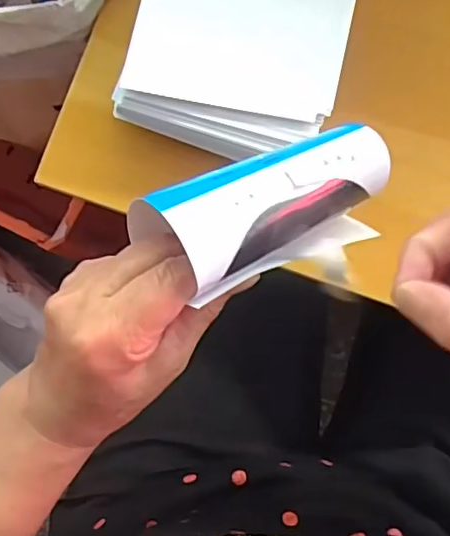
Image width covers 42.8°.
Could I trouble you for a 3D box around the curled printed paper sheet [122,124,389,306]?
[{"bbox_3d":[0.022,-0.019,0.254,0.127,0.034,0.058,-20,83,-30],"label":"curled printed paper sheet"}]

